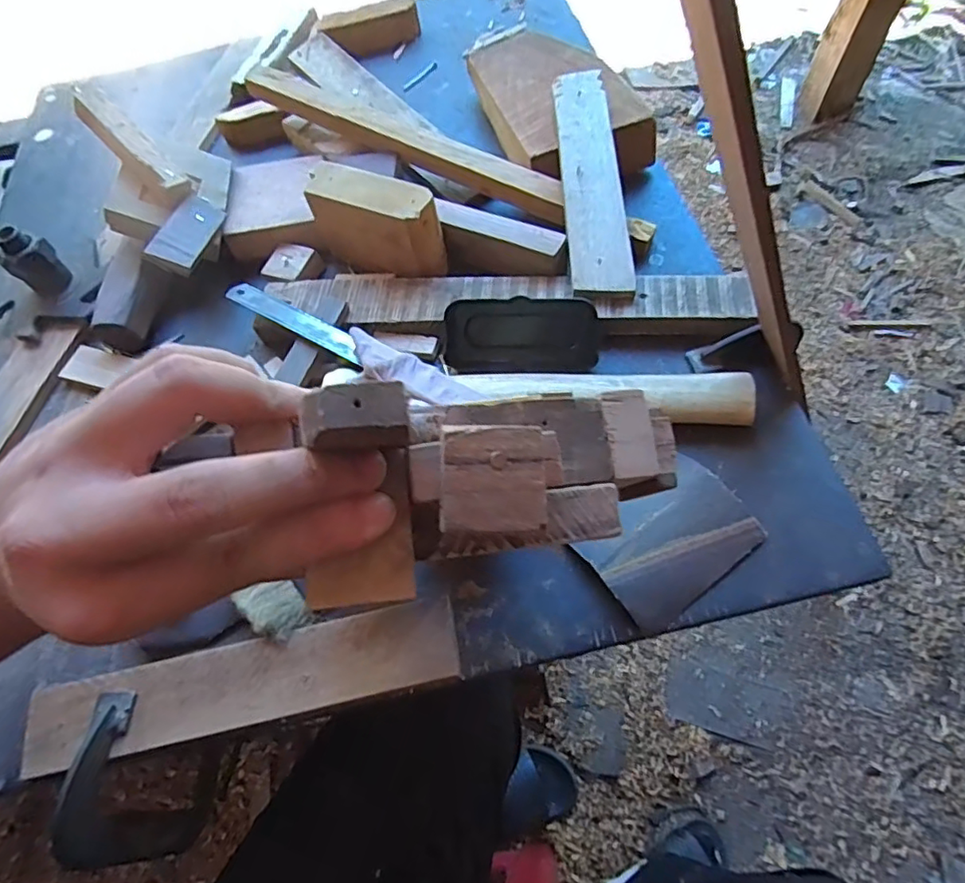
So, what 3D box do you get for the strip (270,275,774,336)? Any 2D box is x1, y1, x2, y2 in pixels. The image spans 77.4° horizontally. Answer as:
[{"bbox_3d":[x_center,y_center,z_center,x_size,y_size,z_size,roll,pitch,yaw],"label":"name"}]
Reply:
[{"bbox_3d":[0.012,-0.104,0.465,0.365,0.021,0.052,2,54,9],"label":"strip"}]

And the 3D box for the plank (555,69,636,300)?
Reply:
[{"bbox_3d":[0.085,-0.209,0.478,0.044,0.008,0.217,-4,69,4],"label":"plank"}]

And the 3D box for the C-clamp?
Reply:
[{"bbox_3d":[-0.205,0.212,0.381,0.024,0.147,0.087,-4,61,2],"label":"C-clamp"}]

